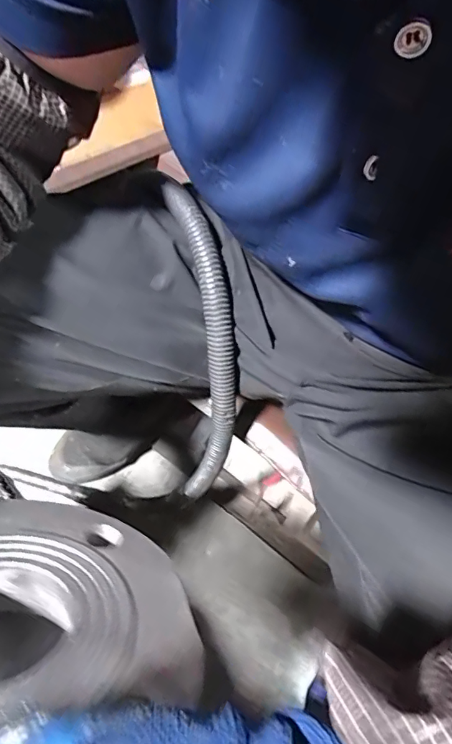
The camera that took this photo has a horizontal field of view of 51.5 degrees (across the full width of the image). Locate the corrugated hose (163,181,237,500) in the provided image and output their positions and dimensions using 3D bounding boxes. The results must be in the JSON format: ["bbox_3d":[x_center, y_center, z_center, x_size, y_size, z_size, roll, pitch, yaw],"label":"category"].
[{"bbox_3d":[-0.019,0.006,0.416,0.041,0.313,0.074,-6,28,-9],"label":"corrugated hose"}]

